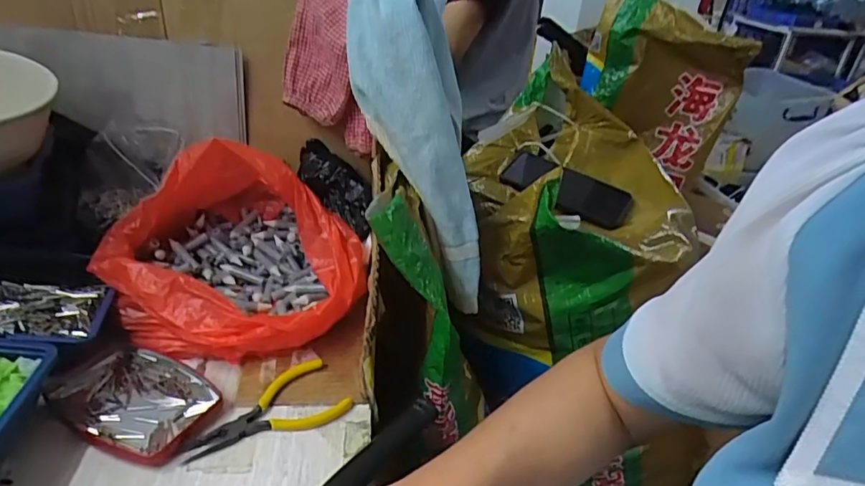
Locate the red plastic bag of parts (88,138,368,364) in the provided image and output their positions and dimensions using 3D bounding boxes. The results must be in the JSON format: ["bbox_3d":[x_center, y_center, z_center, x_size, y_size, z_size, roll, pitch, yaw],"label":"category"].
[{"bbox_3d":[-0.181,-0.003,0.514,0.226,0.132,0.210,9,30,5],"label":"red plastic bag of parts"}]

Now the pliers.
[{"bbox_3d":[-0.130,0.129,0.416,0.120,0.012,0.058,-12,35,-29],"label":"pliers"}]

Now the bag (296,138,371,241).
[{"bbox_3d":[-0.105,-0.066,0.614,0.056,0.043,0.138,-23,63,-41],"label":"bag"}]

